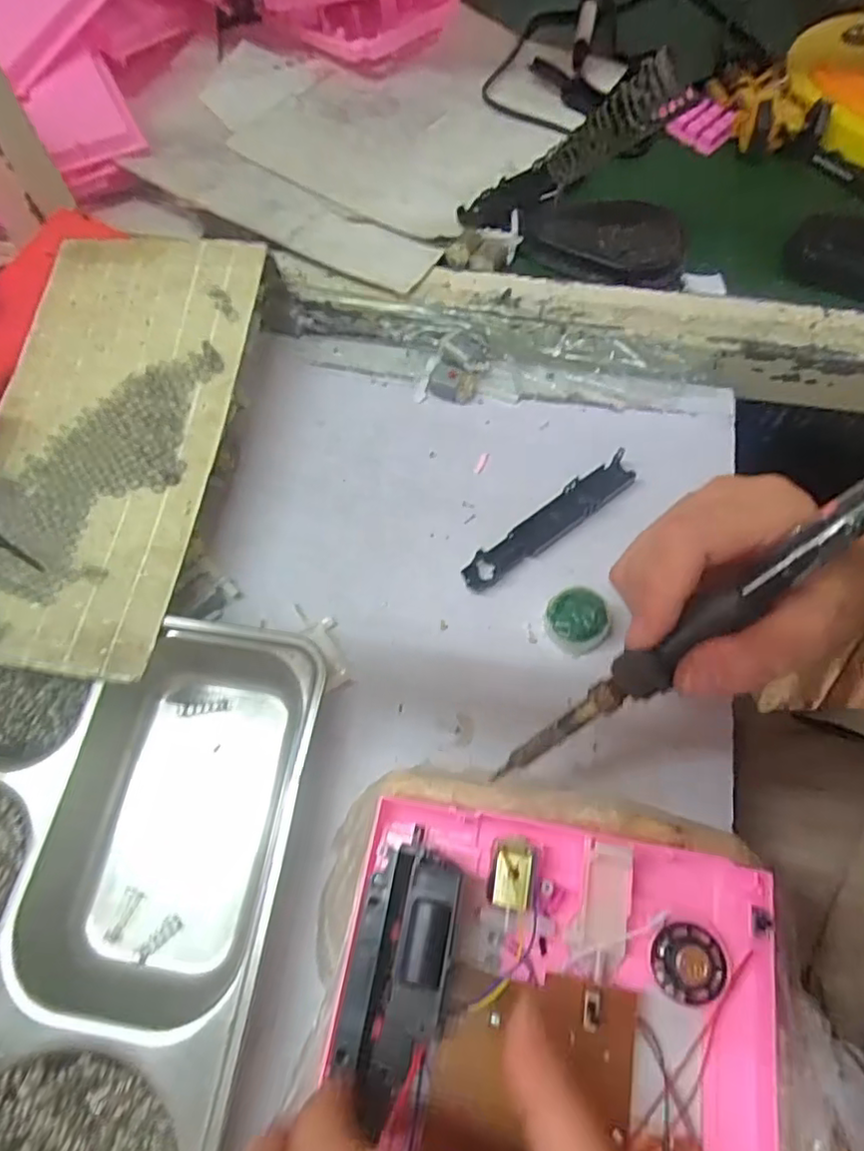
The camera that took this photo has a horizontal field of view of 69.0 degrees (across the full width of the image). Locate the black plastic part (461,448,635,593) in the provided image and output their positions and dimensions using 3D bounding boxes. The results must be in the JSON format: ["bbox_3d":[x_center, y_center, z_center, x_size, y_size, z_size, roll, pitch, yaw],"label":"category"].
[{"bbox_3d":[0.067,-0.030,0.365,0.119,0.014,0.020,-35,71,-13],"label":"black plastic part"}]

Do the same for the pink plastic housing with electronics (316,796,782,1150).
[{"bbox_3d":[0.048,0.162,0.235,0.163,0.031,0.126,11,67,6],"label":"pink plastic housing with electronics"}]

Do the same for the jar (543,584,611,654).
[{"bbox_3d":[0.079,0.022,0.339,0.034,0.018,0.037,0,67,1],"label":"jar"}]

